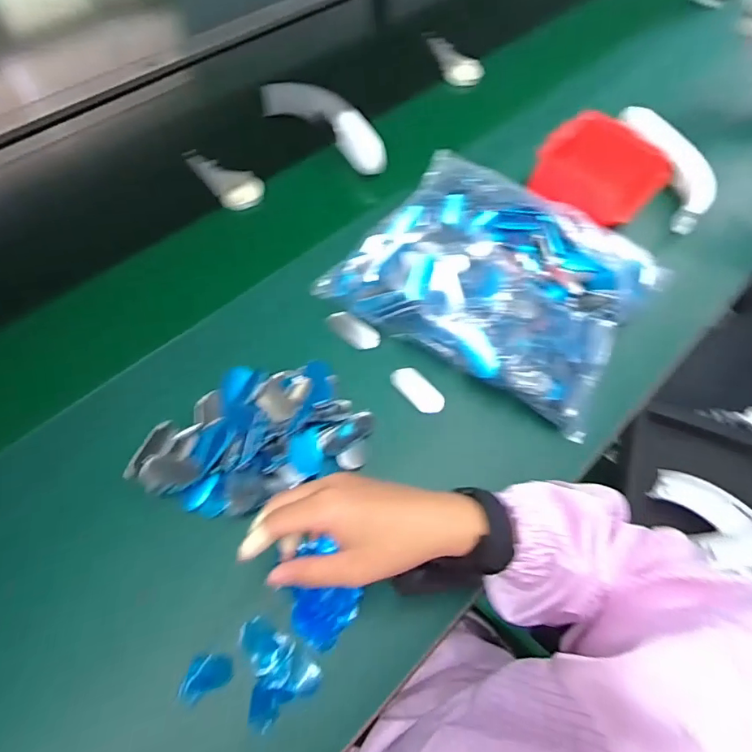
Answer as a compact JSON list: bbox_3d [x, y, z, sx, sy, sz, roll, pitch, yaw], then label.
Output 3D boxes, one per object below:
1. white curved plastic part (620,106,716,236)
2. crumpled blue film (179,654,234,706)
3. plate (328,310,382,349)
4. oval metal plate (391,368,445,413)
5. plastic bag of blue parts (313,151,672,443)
[{"bbox_3d":[0.389,-0.285,0.661,0.035,0.060,0.187,-16,64,-12],"label":"white curved plastic part"},{"bbox_3d":[-0.135,0.236,0.385,0.039,0.013,0.027,-26,67,-17],"label":"crumpled blue film"},{"bbox_3d":[-0.025,-0.051,0.539,0.063,0.004,0.028,34,82,13],"label":"plate"},{"bbox_3d":[0.044,0.015,0.509,0.027,0.004,0.060,-44,82,-4],"label":"oval metal plate"},{"bbox_3d":[0.145,-0.127,0.546,0.307,0.049,0.269,31,64,12],"label":"plastic bag of blue parts"}]

